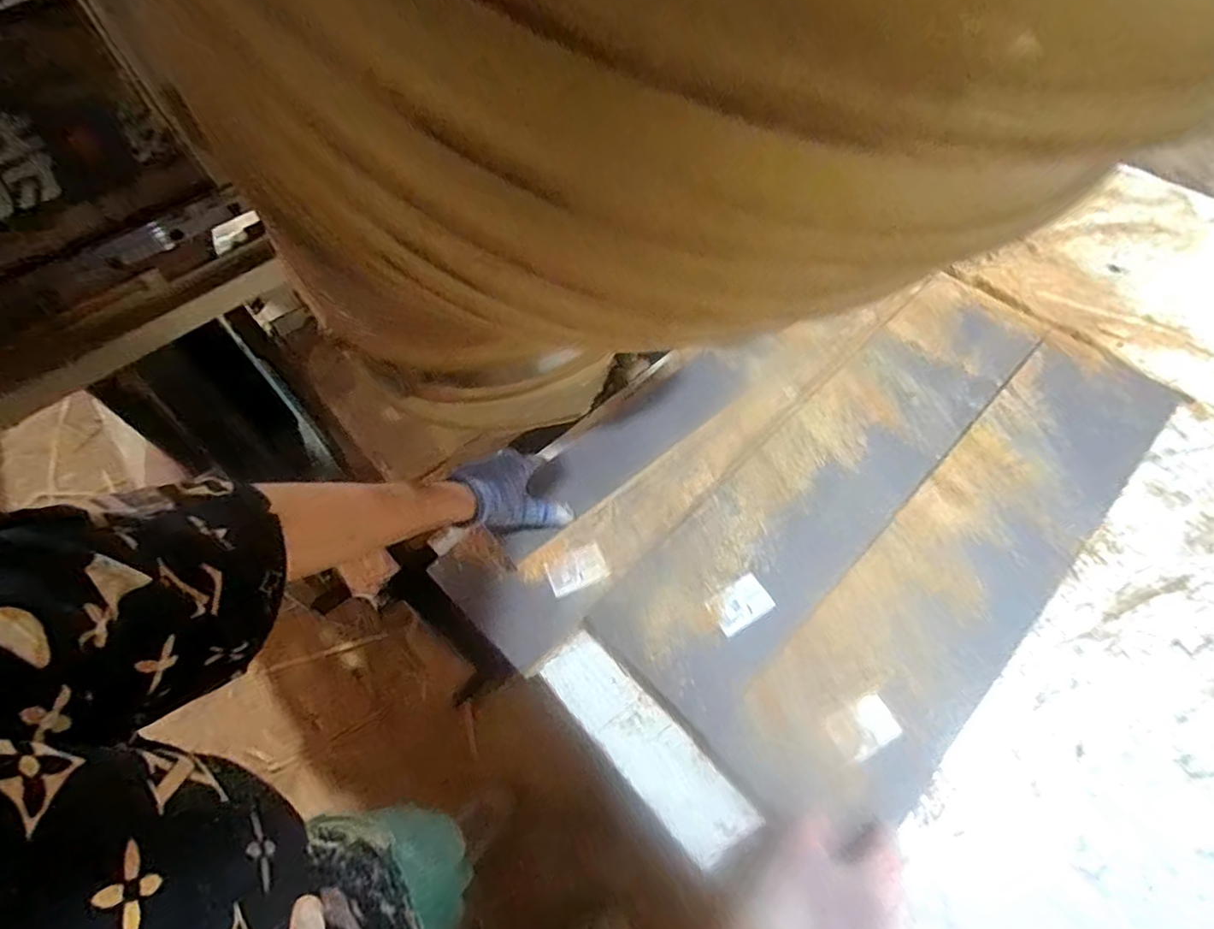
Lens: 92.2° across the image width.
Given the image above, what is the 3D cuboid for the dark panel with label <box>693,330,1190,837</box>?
[{"bbox_3d":[0.377,0.092,0.600,0.663,0.022,0.160,-39,62,-18],"label":"dark panel with label"}]

